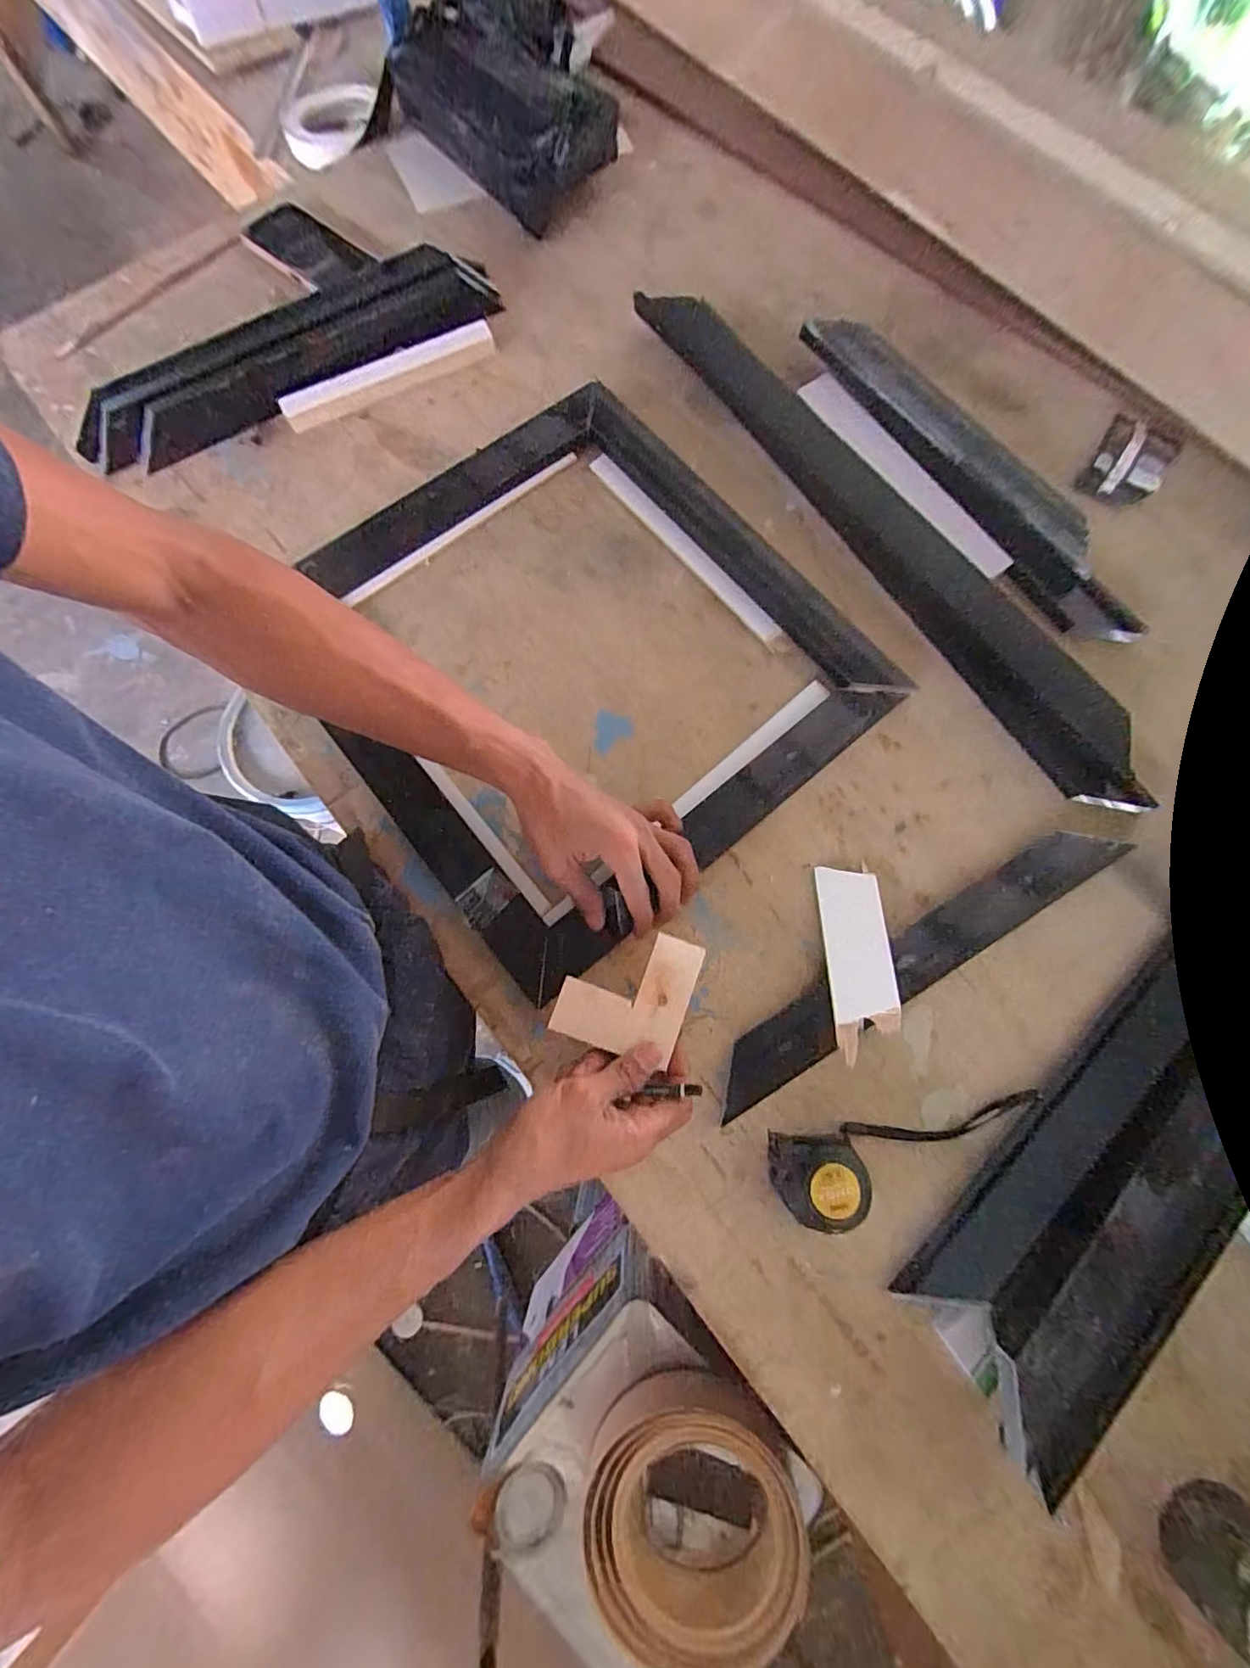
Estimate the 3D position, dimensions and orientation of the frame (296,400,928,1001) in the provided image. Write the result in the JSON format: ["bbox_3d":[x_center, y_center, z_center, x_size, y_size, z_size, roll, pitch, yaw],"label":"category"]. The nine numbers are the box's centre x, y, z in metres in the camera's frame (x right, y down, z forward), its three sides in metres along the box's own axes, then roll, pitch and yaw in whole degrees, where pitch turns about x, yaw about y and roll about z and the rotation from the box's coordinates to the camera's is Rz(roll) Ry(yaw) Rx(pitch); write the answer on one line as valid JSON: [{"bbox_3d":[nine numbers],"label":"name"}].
[{"bbox_3d":[-0.048,-0.152,0.495,0.420,0.034,0.479,-40,81,-7],"label":"frame"}]

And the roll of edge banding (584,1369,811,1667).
[{"bbox_3d":[0.057,0.582,0.468,0.173,0.054,0.183,0,77,0],"label":"roll of edge banding"}]

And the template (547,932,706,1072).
[{"bbox_3d":[0.002,0.113,0.401,0.089,0.004,0.089,19,79,4],"label":"template"}]

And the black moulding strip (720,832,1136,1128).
[{"bbox_3d":[0.235,0.101,0.447,0.380,0.019,0.043,-31,79,-7],"label":"black moulding strip"}]

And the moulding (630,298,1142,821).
[{"bbox_3d":[0.231,-0.272,0.503,0.046,0.055,0.649,-37,80,-8],"label":"moulding"}]

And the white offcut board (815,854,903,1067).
[{"bbox_3d":[0.186,0.098,0.440,0.048,0.008,0.145,-8,69,17],"label":"white offcut board"}]

